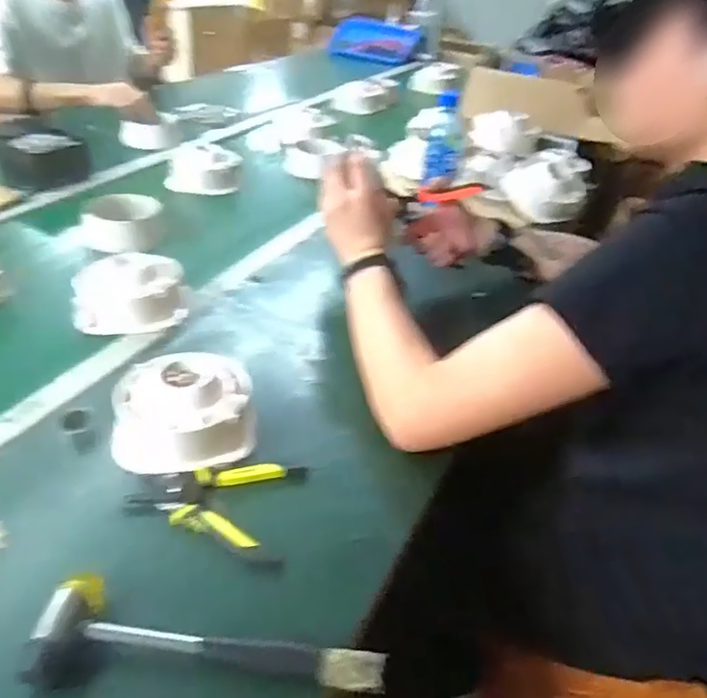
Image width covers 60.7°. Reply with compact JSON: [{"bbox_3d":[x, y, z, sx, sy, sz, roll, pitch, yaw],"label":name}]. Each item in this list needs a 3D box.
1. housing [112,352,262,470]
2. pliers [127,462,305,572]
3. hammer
[{"bbox_3d":[-0.174,0.055,0.624,0.137,0.064,0.118,-6,37,-16],"label":"housing"},{"bbox_3d":[-0.128,0.140,0.563,0.148,0.020,0.111,8,35,3],"label":"pliers"},{"bbox_3d":[-0.106,0.214,0.453,0.254,0.029,0.076,4,35,-3],"label":"hammer"}]

